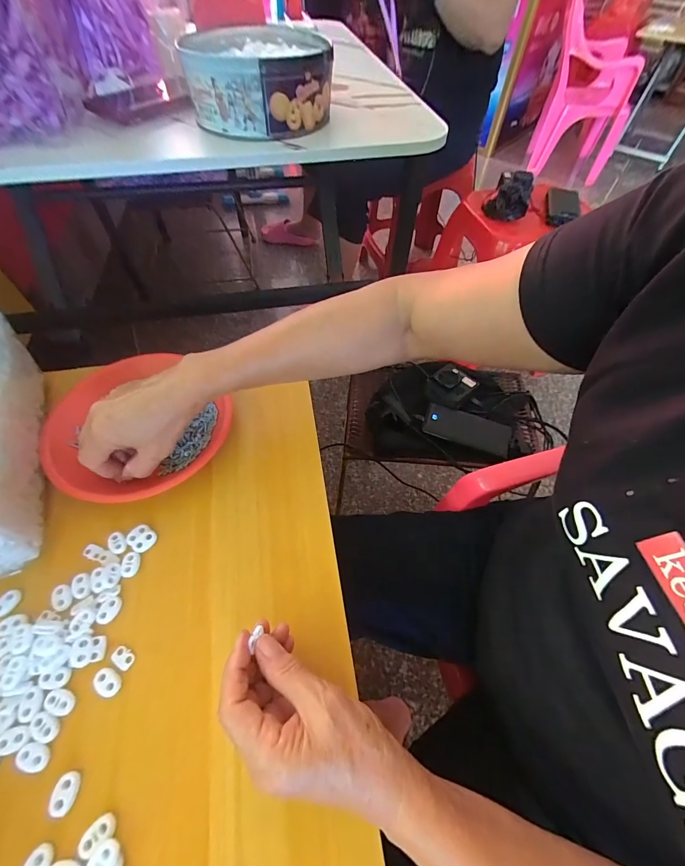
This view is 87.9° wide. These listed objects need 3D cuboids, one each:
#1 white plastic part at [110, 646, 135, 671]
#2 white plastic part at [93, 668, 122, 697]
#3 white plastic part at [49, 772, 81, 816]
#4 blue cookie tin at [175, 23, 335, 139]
[{"bbox_3d":[-0.181,0.186,0.293,0.019,0.004,0.012,30,62,17],"label":"white plastic part"},{"bbox_3d":[-0.186,0.197,0.281,0.022,0.004,0.015,27,61,16],"label":"white plastic part"},{"bbox_3d":[-0.192,0.250,0.246,0.015,0.006,0.021,-2,58,-2],"label":"white plastic part"},{"bbox_3d":[-0.110,-0.480,0.487,0.181,0.074,0.160,0,58,-1],"label":"blue cookie tin"}]

